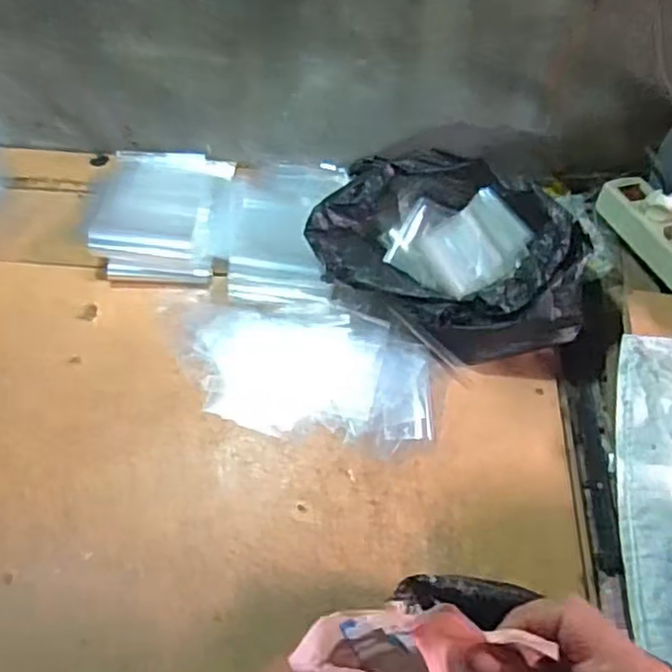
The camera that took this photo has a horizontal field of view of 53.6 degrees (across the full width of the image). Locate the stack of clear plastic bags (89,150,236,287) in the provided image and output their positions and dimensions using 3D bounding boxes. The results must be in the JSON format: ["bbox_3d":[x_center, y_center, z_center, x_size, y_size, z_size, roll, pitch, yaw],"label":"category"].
[{"bbox_3d":[-0.211,-0.154,0.809,0.177,0.041,0.205,2,56,-2],"label":"stack of clear plastic bags"}]

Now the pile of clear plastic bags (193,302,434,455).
[{"bbox_3d":[-0.025,0.032,0.698,0.255,0.032,0.138,11,56,4],"label":"pile of clear plastic bags"}]

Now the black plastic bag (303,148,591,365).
[{"bbox_3d":[0.122,-0.085,0.722,0.299,0.124,0.175,22,63,12],"label":"black plastic bag"}]

